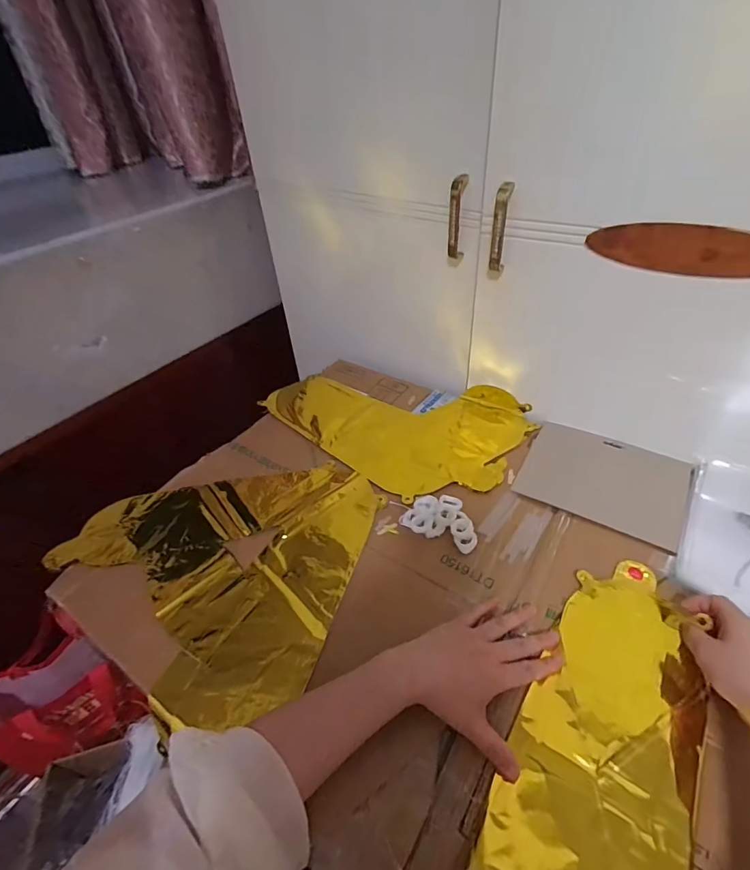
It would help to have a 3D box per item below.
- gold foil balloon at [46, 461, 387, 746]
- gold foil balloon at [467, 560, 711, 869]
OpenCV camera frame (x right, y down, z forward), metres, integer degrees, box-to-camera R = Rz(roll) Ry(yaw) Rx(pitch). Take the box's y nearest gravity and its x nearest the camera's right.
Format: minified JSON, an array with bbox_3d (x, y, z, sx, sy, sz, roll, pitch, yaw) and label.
[{"bbox_3d":[-0.198,0.140,0.534,0.349,0.021,0.315,12,44,17],"label":"gold foil balloon"},{"bbox_3d":[0.175,0.288,0.350,0.135,0.014,0.423,21,49,25],"label":"gold foil balloon"}]

